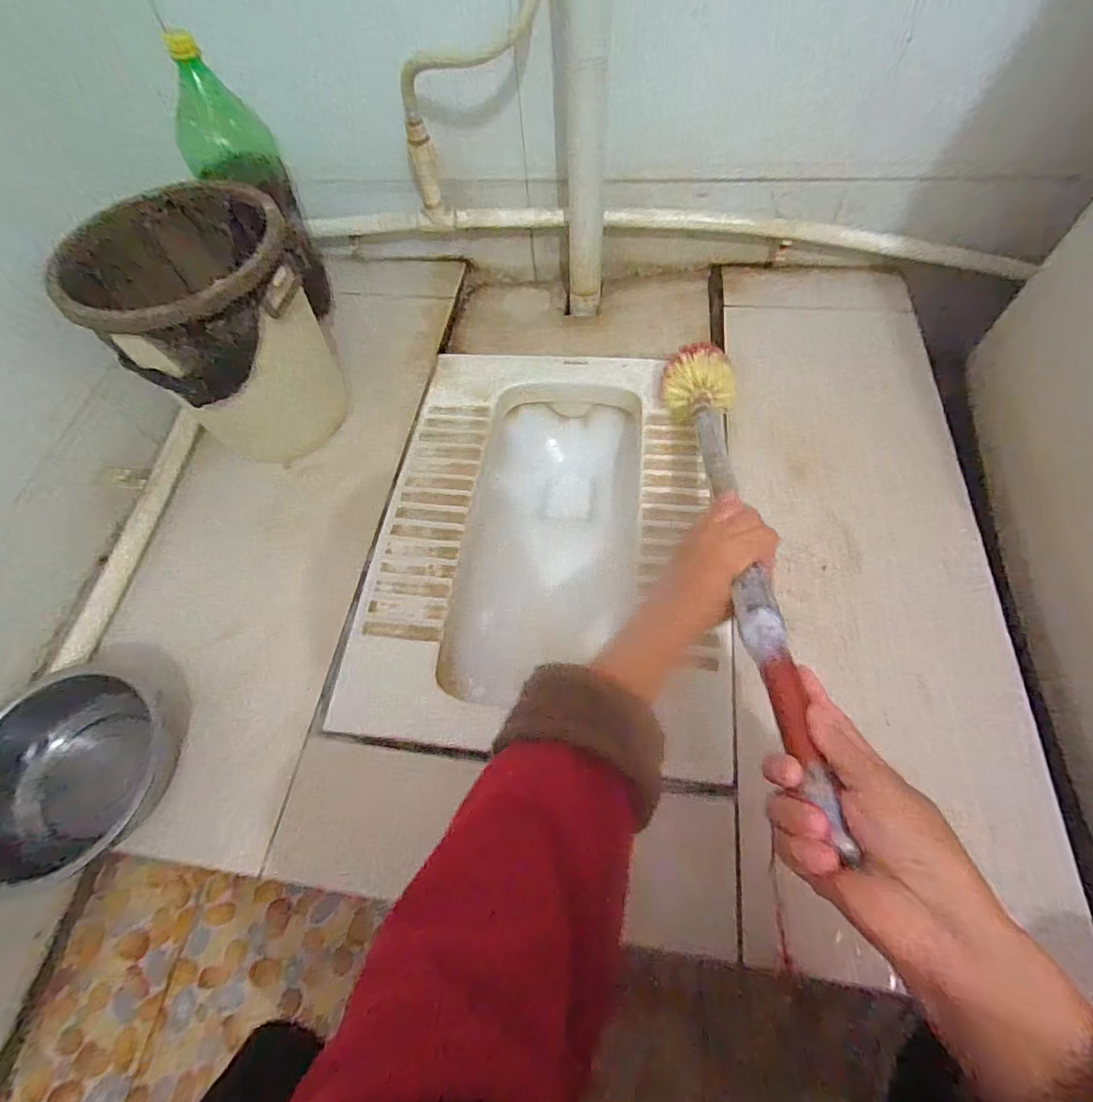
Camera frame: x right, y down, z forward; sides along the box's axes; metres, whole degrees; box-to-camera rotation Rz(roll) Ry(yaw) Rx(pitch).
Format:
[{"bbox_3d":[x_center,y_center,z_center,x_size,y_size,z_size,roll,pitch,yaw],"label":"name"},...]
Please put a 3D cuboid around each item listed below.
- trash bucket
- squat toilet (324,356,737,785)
[{"bbox_3d":[-0.367,-0.246,0.608,0.214,0.240,0.204,-30,64,-11],"label":"trash bucket"},{"bbox_3d":[0.009,-0.005,0.683,0.398,0.163,0.533,5,63,7],"label":"squat toilet"}]

